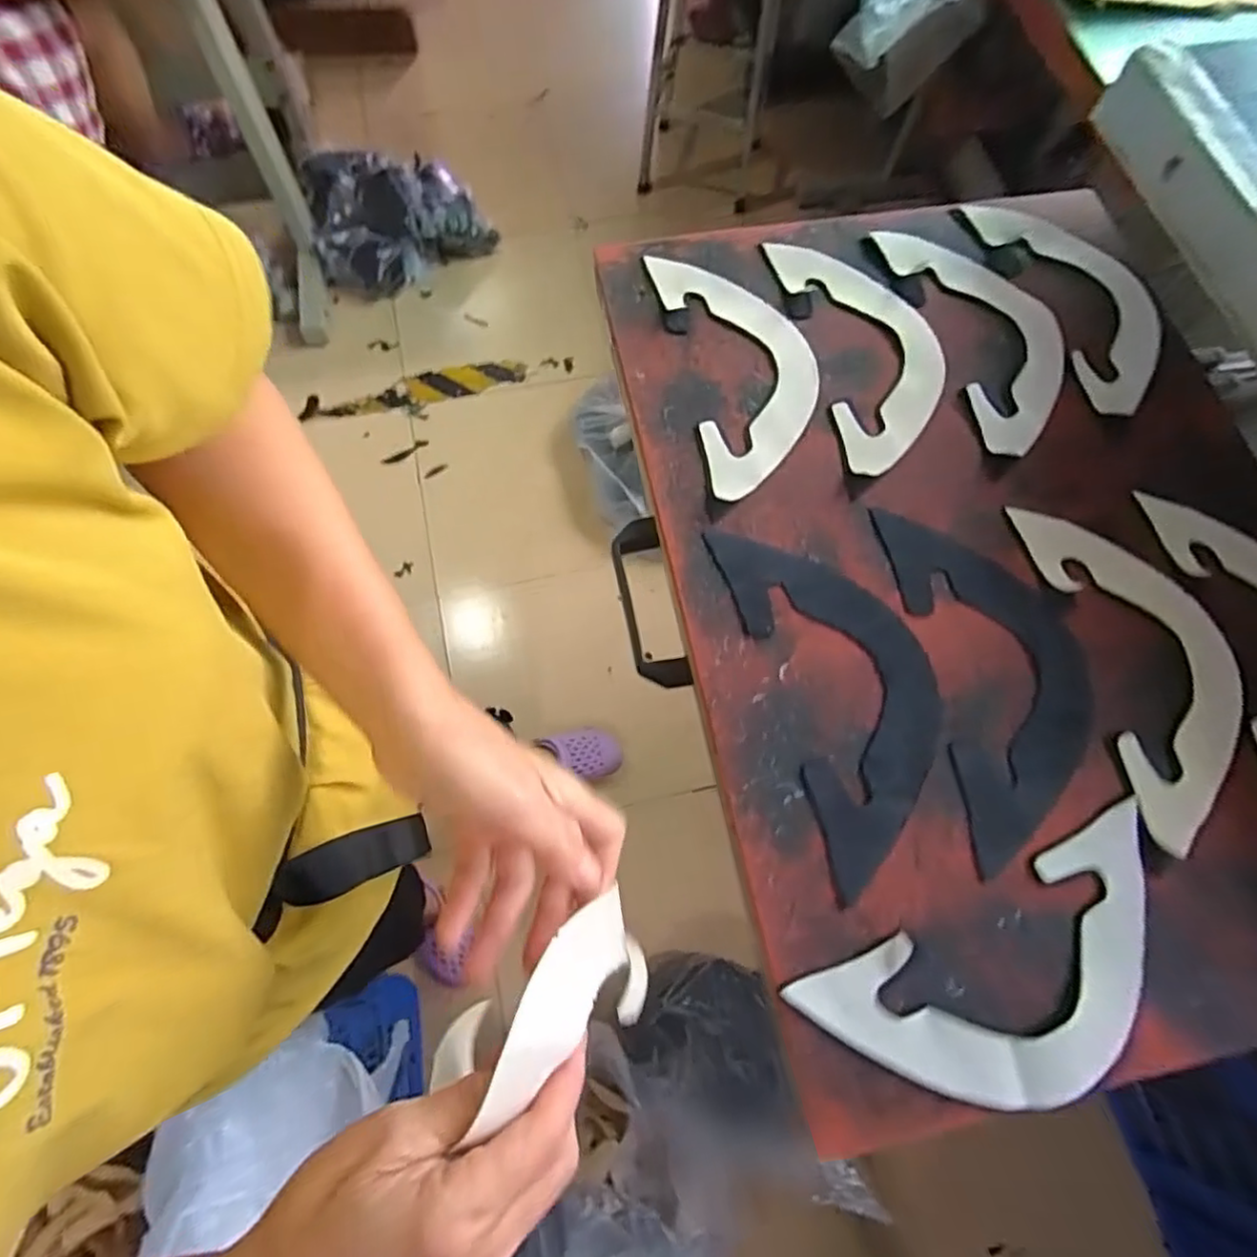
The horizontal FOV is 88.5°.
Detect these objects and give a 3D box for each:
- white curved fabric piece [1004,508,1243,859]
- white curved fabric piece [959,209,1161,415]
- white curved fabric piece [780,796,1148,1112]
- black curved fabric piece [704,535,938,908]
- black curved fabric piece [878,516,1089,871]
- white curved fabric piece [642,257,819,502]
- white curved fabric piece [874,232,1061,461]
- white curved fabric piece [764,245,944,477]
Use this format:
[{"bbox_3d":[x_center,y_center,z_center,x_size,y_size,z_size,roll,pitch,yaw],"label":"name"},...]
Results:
[{"bbox_3d":[0.385,0.018,0.470,0.119,0.011,0.252,-9,71,-5],"label":"white curved fabric piece"},{"bbox_3d":[0.417,-0.305,0.589,0.118,0.010,0.241,-17,73,-9],"label":"white curved fabric piece"},{"bbox_3d":[0.239,0.220,0.396,0.255,0.006,0.116,-23,73,-9],"label":"white curved fabric piece"},{"bbox_3d":[0.158,0.036,0.461,0.122,0.005,0.256,-15,72,-7],"label":"black curved fabric piece"},{"bbox_3d":[0.273,0.029,0.471,0.118,0.004,0.253,-7,71,-4],"label":"black curved fabric piece"},{"bbox_3d":[0.101,-0.224,0.550,0.116,0.011,0.247,-10,71,-5],"label":"white curved fabric piece"},{"bbox_3d":[0.326,-0.269,0.572,0.124,0.009,0.245,-15,71,-7],"label":"white curved fabric piece"},{"bbox_3d":[0.213,-0.245,0.562,0.118,0.007,0.242,-10,71,-5],"label":"white curved fabric piece"}]

